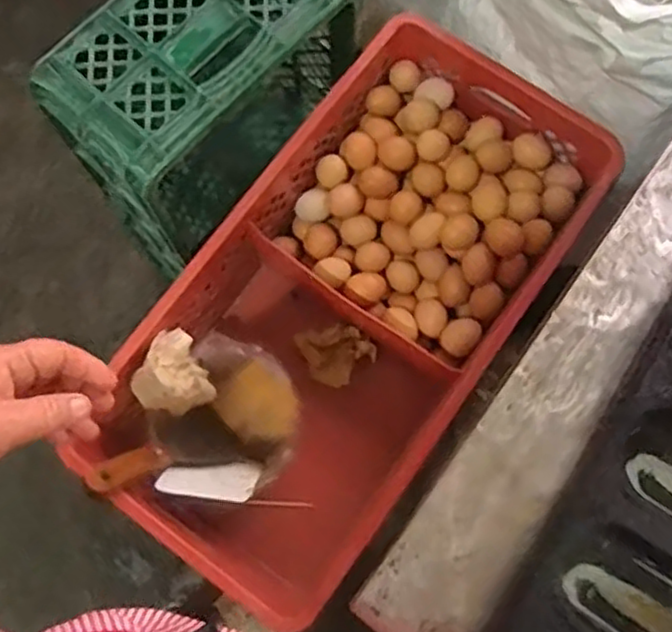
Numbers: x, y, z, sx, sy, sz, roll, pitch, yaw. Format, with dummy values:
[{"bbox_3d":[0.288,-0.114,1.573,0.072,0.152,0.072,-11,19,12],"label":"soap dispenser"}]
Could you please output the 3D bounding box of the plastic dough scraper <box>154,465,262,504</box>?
[{"bbox_3d":[-0.132,0.180,0.768,0.122,0.058,0.008,5,112,-30],"label":"plastic dough scraper"}]

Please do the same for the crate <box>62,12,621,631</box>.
[{"bbox_3d":[0.022,-0.005,0.866,0.321,0.210,0.642,35,79,9],"label":"crate"}]

